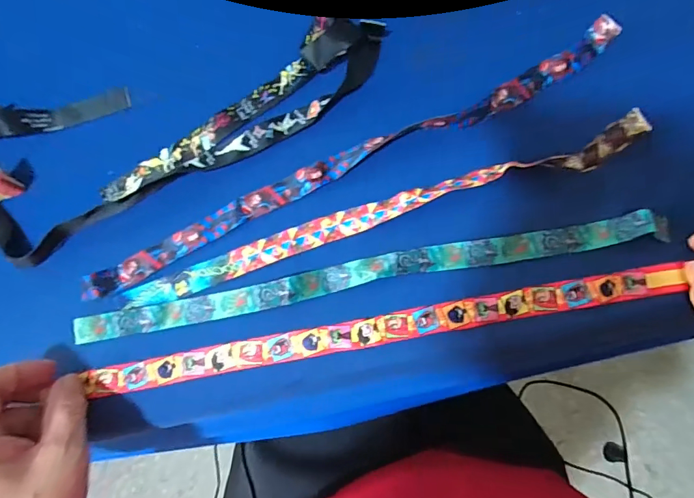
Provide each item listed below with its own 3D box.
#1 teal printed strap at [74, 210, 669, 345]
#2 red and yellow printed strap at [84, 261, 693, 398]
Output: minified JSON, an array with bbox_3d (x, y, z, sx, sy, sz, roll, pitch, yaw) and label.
[{"bbox_3d":[0.012,0.018,0.303,0.425,0.009,0.024,-11,85,2],"label":"teal printed strap"},{"bbox_3d":[0.025,0.058,0.303,0.424,0.006,0.023,-11,80,1],"label":"red and yellow printed strap"}]

